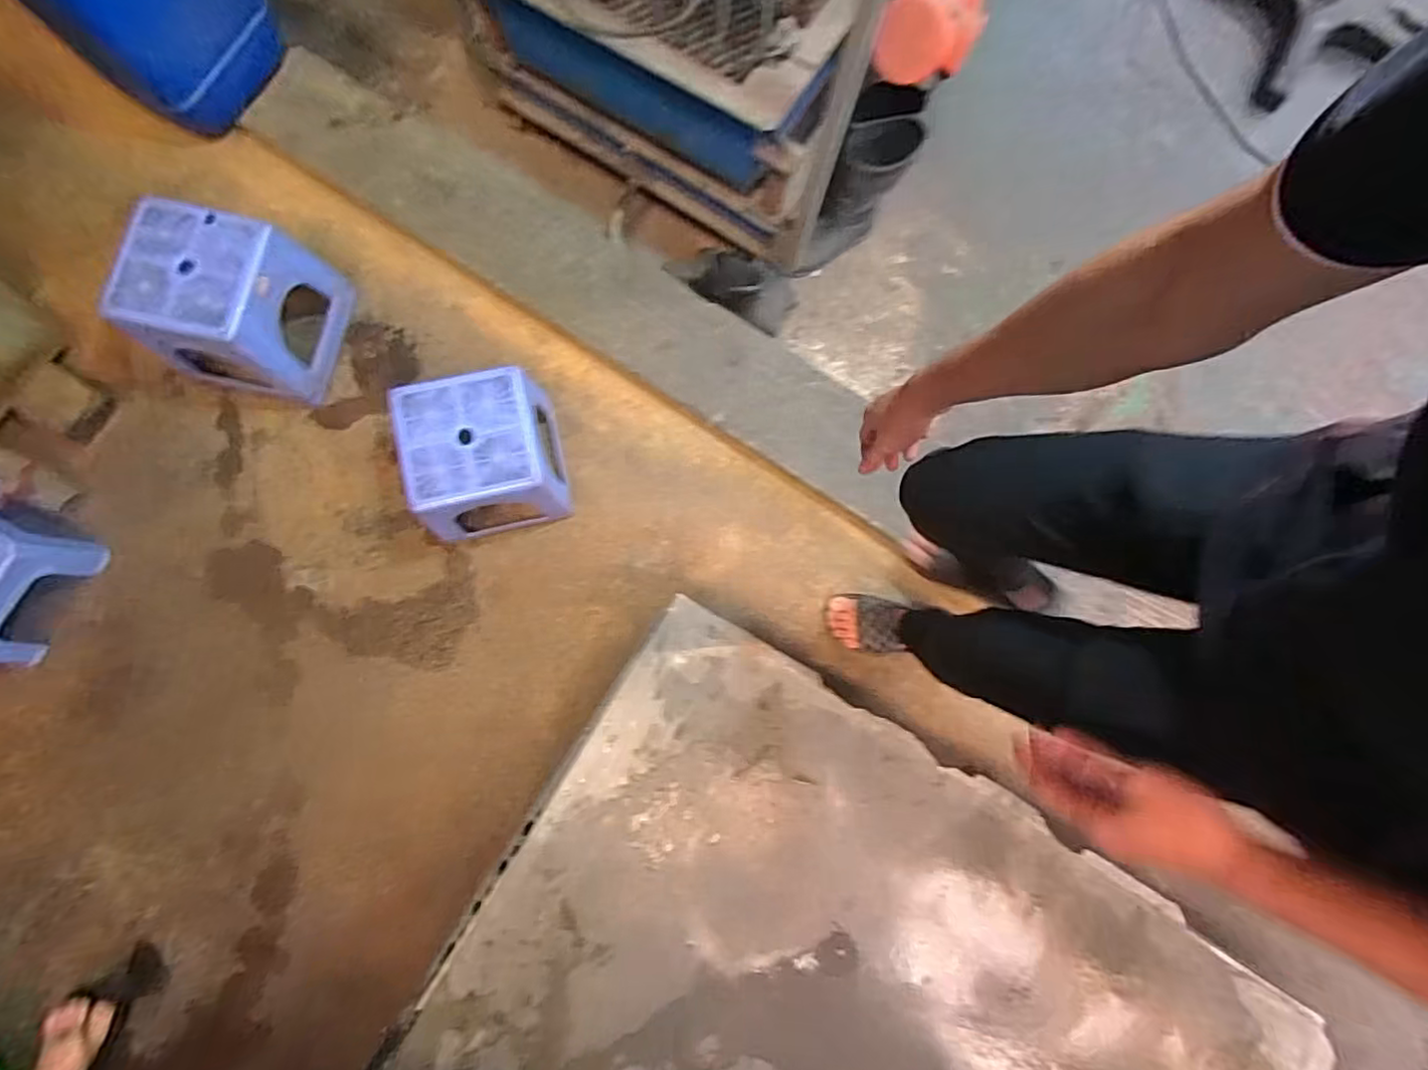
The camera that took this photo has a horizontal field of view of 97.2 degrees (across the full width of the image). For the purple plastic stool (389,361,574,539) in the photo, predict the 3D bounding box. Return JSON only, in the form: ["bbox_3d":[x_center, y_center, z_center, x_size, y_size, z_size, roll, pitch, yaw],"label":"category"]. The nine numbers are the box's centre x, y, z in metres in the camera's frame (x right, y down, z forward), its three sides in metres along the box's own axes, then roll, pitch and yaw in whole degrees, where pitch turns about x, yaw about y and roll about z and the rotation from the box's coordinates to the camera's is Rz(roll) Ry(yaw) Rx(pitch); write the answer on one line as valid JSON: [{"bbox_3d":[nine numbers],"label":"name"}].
[{"bbox_3d":[-0.423,-0.138,1.138,0.250,0.206,0.230,-11,84,-5],"label":"purple plastic stool"}]

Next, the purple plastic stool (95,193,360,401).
[{"bbox_3d":[-0.859,-0.413,1.157,0.240,0.281,0.232,14,82,-3],"label":"purple plastic stool"}]

